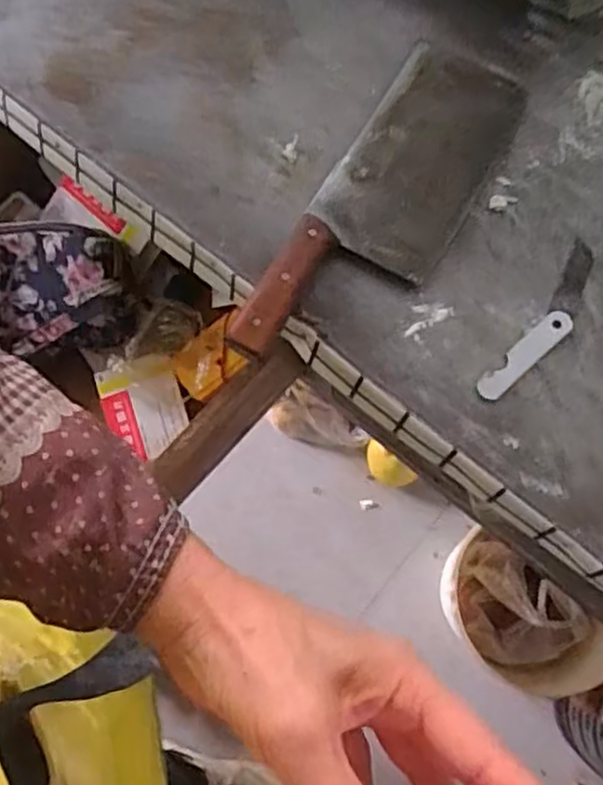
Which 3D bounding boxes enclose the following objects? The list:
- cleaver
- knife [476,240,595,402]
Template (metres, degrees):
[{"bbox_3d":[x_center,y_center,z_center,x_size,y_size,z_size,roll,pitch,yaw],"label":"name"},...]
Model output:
[{"bbox_3d":[0.065,-0.140,0.536,0.102,0.027,0.298,31,78,8],"label":"cleaver"},{"bbox_3d":[0.176,-0.049,0.523,0.029,0.006,0.145,36,78,10],"label":"knife"}]

